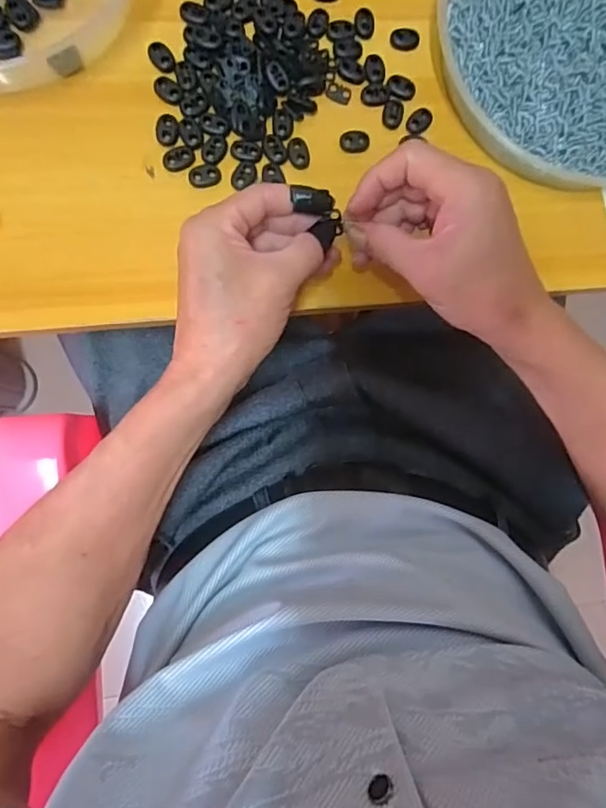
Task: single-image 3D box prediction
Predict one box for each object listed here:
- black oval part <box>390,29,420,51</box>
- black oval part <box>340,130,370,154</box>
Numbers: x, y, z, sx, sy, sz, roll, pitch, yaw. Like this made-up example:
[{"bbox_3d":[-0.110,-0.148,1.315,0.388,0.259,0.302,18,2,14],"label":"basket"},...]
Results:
[{"bbox_3d":[0.076,-0.270,0.391,0.021,0.004,0.015,-8,86,-7],"label":"black oval part"},{"bbox_3d":[0.038,-0.190,0.380,0.021,0.006,0.016,-4,85,-7],"label":"black oval part"}]

